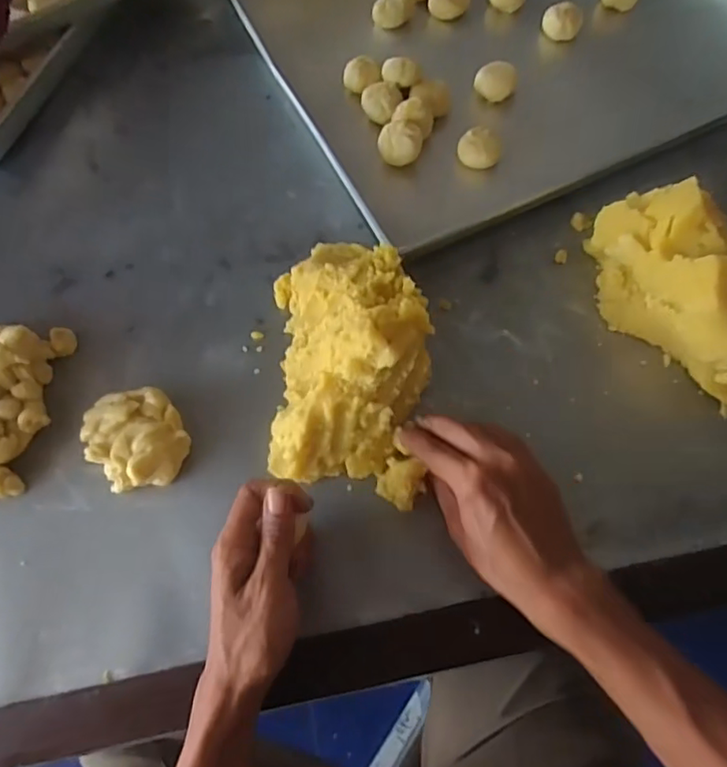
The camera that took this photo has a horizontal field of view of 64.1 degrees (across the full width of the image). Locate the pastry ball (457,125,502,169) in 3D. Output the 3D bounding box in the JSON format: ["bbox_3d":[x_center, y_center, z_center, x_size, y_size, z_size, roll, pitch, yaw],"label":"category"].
[{"bbox_3d":[0.109,-0.218,0.550,0.038,0.031,0.035,-2,66,3],"label":"pastry ball"}]

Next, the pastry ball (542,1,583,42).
[{"bbox_3d":[0.207,-0.375,0.608,0.039,0.032,0.031,16,68,11],"label":"pastry ball"}]

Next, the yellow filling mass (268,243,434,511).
[{"bbox_3d":[-0.012,-0.026,0.440,0.121,0.073,0.214,-2,67,2],"label":"yellow filling mass"}]

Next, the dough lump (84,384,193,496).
[{"bbox_3d":[-0.176,0.041,0.452,0.069,0.030,0.080,-28,67,-8],"label":"dough lump"}]

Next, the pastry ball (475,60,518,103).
[{"bbox_3d":[0.132,-0.298,0.582,0.039,0.032,0.033,9,67,8],"label":"pastry ball"}]

